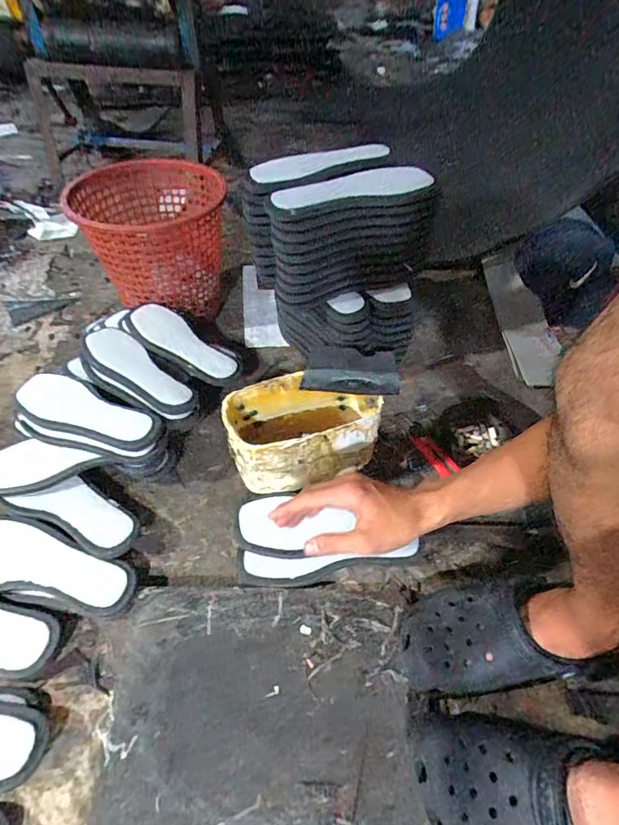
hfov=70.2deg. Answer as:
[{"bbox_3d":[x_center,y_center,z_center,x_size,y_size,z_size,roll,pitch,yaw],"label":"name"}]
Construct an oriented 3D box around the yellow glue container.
[{"bbox_3d":[-0.008,0.021,0.606,0.200,0.104,0.113,-15,51,-14],"label":"yellow glue container"}]

